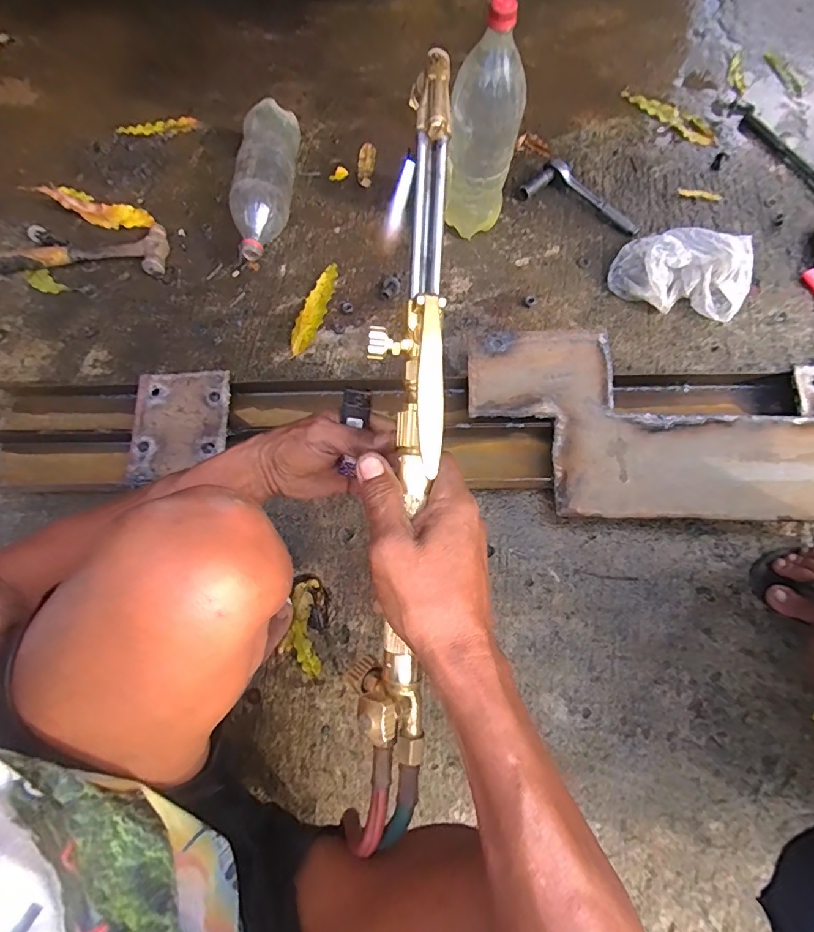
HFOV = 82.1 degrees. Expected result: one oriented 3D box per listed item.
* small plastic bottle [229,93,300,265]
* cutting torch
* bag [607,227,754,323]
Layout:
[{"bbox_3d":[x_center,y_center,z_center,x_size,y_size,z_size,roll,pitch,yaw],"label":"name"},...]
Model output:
[{"bbox_3d":[-0.237,-0.470,0.789,0.091,0.100,0.282,2,70,3],"label":"small plastic bottle"},{"bbox_3d":[-0.003,0.008,0.293,0.046,0.047,0.510,5,92,3],"label":"cutting torch"},{"bbox_3d":[0.408,-0.292,0.695,0.184,0.082,0.113,23,75,10],"label":"bag"}]

